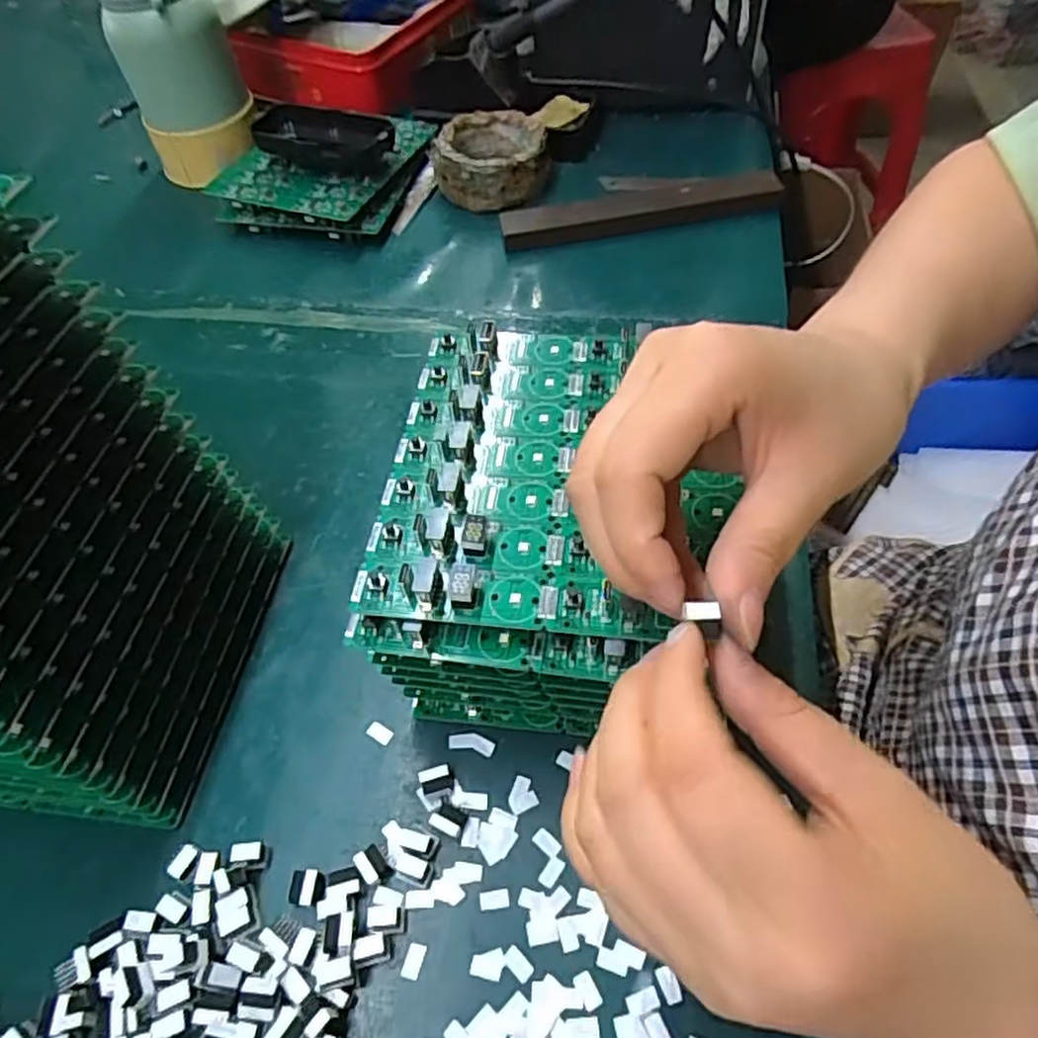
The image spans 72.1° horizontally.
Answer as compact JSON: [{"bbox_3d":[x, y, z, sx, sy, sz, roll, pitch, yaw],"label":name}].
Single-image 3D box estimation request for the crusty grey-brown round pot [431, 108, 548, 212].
[{"bbox_3d":[-0.023,-0.294,0.579,0.088,0.044,0.081,-2,53,2],"label":"crusty grey-brown round pot"}]

